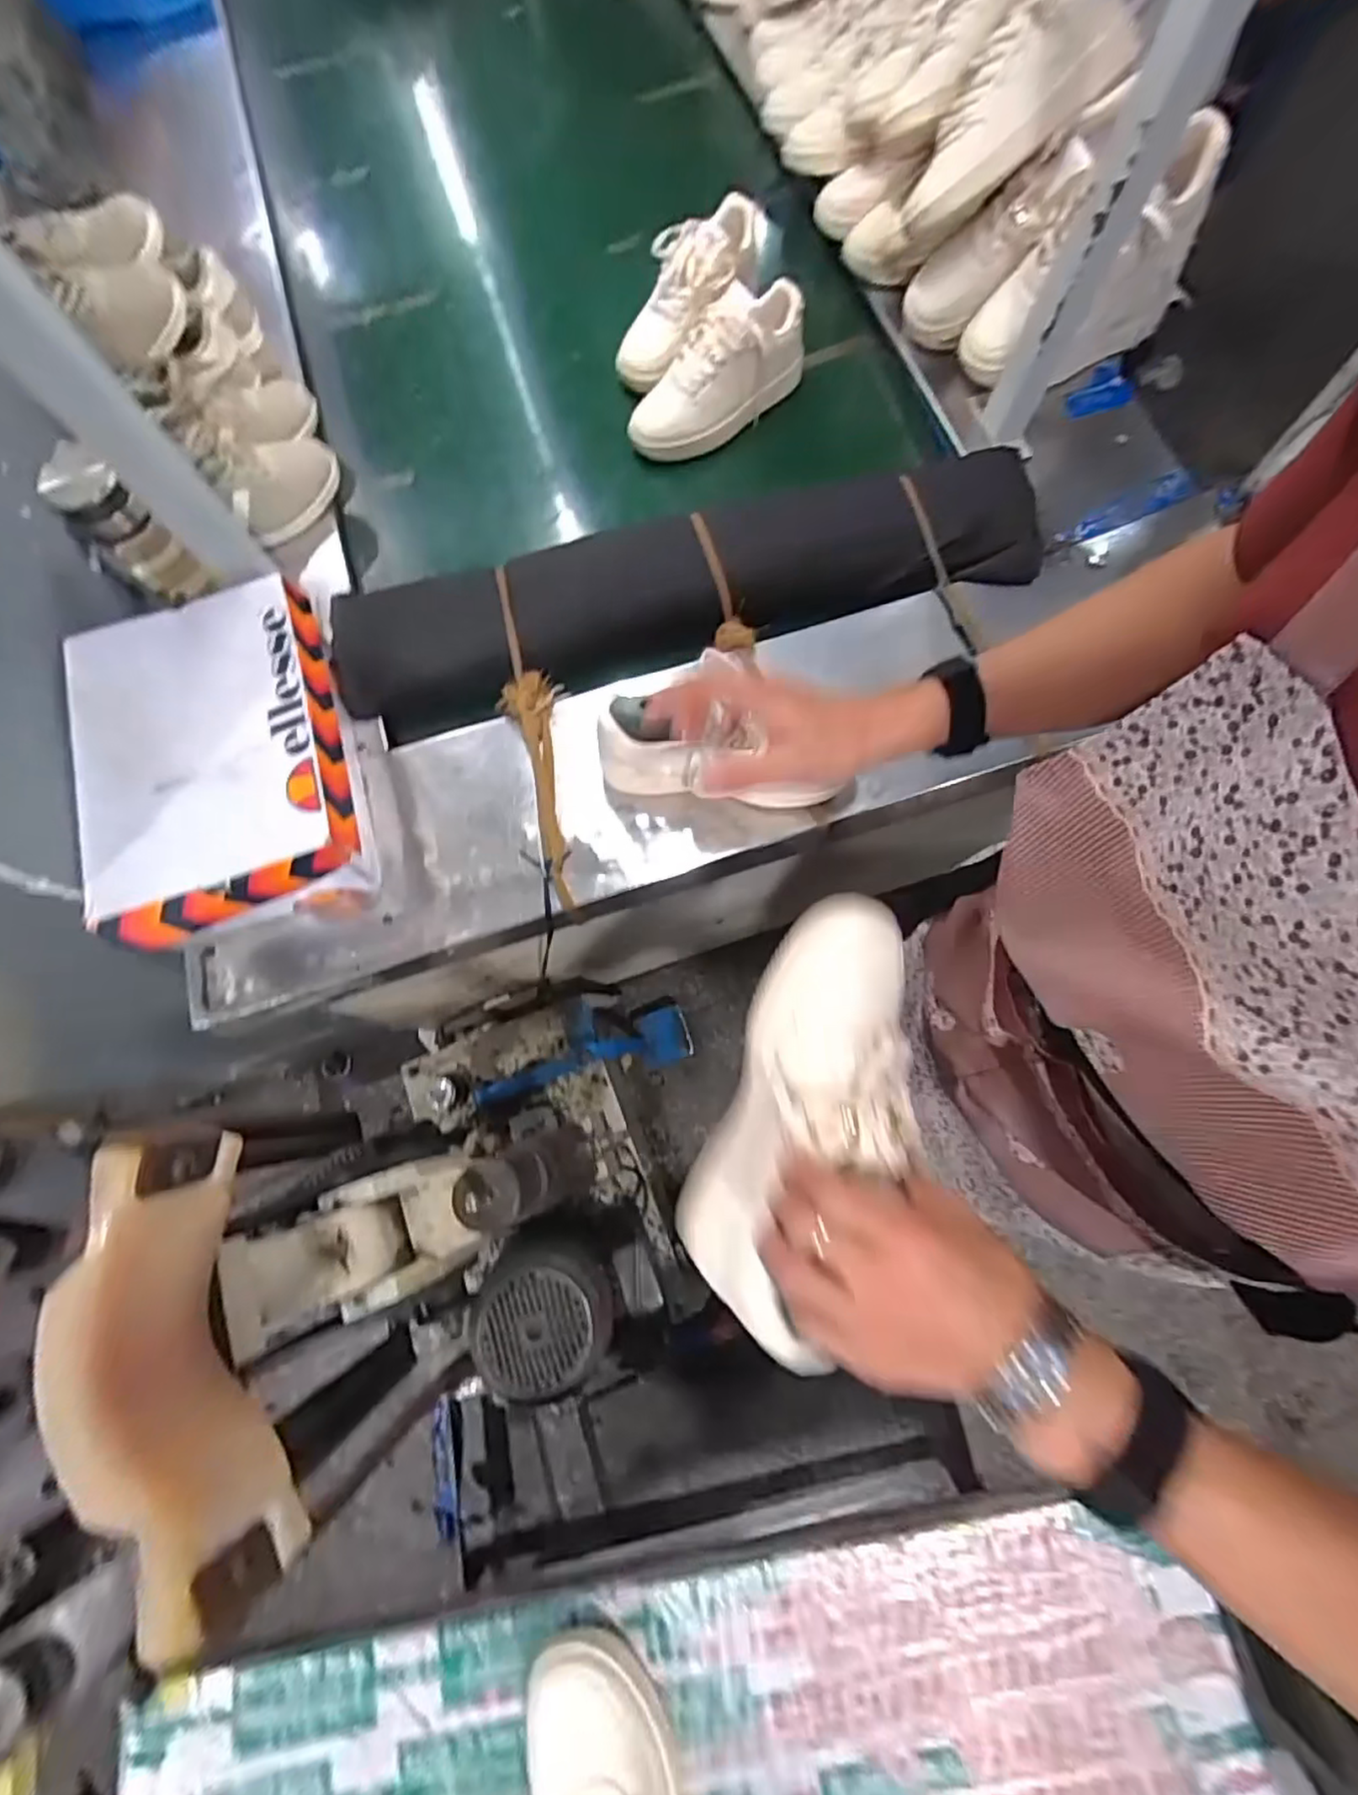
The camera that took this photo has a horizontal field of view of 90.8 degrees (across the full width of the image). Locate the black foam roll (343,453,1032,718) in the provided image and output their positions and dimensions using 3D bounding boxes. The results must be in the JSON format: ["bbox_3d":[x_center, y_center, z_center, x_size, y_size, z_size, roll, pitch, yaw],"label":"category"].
[{"bbox_3d":[0.014,-0.364,0.792,0.826,0.094,0.163,-12,73,-1],"label":"black foam roll"}]

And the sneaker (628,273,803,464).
[{"bbox_3d":[0.051,-0.669,0.864,0.261,0.118,0.093,-36,75,6],"label":"sneaker"}]

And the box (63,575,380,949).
[{"bbox_3d":[-0.441,-0.120,0.683,0.240,0.140,0.329,-14,73,-2],"label":"box"}]

